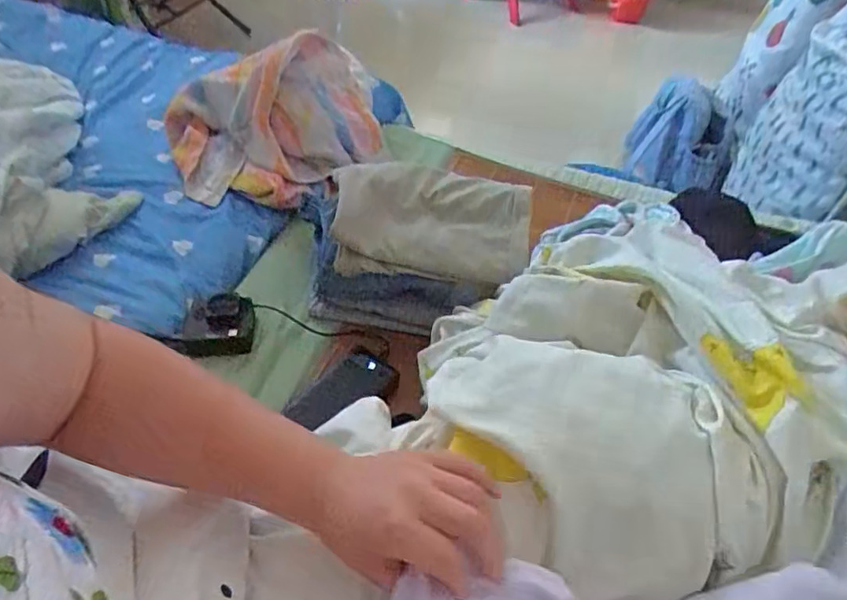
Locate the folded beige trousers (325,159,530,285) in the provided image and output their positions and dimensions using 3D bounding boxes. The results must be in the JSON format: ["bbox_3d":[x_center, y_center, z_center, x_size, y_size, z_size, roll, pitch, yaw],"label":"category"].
[{"bbox_3d":[0.010,-0.107,0.788,0.251,0.058,0.177,5,46,-2],"label":"folded beige trousers"}]

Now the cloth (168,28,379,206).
[{"bbox_3d":[-0.224,-0.283,0.961,0.340,0.146,0.272,-12,49,-17],"label":"cloth"}]

